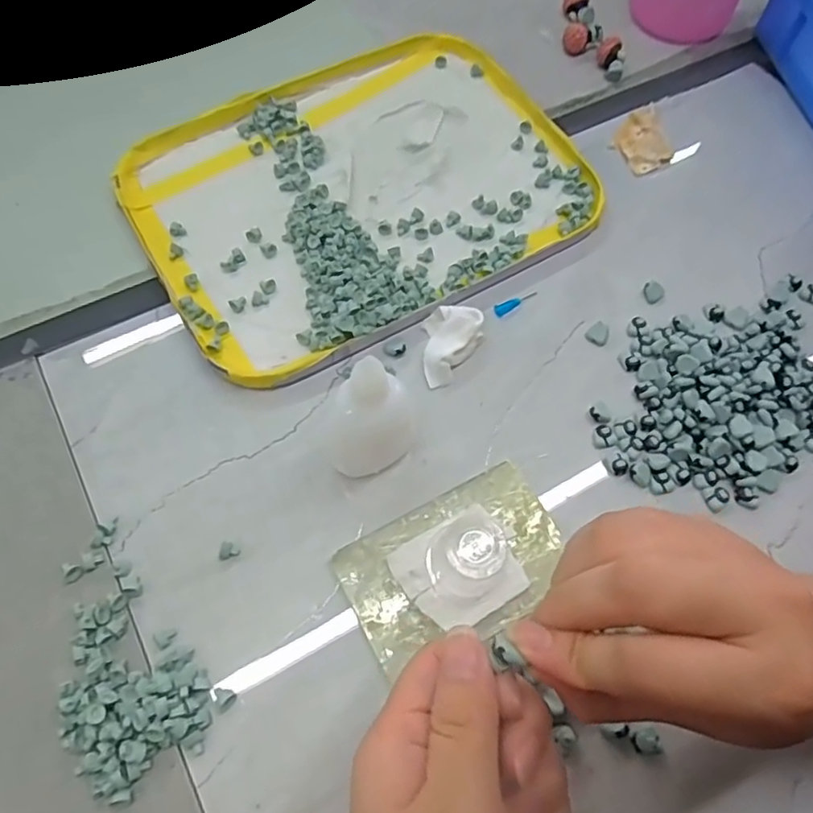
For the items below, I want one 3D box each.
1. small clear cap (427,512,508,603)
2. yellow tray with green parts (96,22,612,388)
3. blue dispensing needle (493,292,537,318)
[{"bbox_3d":[0.028,0.065,0.272,0.037,0.039,0.036,1,65,-2],"label":"small clear cap"},{"bbox_3d":[-0.029,-0.142,0.384,0.269,0.017,0.205,-29,69,-15],"label":"yellow tray with green parts"},{"bbox_3d":[0.066,-0.063,0.359,0.030,0.005,0.007,-29,69,-14],"label":"blue dispensing needle"}]

